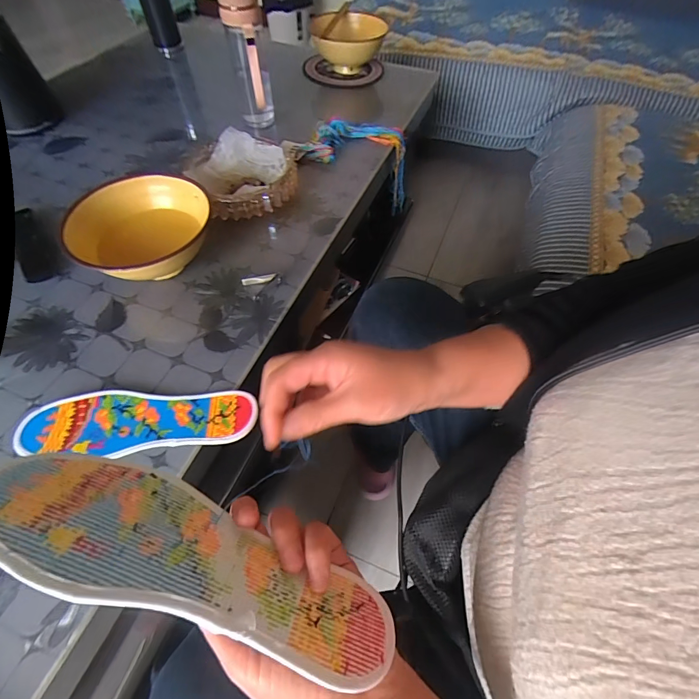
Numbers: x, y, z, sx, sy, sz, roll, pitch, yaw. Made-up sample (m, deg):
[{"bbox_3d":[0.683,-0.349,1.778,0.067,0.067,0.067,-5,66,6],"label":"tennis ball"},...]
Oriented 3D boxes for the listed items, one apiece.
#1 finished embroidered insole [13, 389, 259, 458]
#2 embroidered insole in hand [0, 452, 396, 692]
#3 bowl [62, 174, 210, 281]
[{"bbox_3d":[-0.223,0.078,0.406,0.237,0.010,0.070,0,57,0],"label":"finished embroidered insole"},{"bbox_3d":[-0.091,0.117,0.212,0.239,0.005,0.073,23,27,1],"label":"embroidered insole in hand"},{"bbox_3d":[-0.268,-0.147,0.506,0.163,0.086,0.145,-13,58,-9],"label":"bowl"}]

